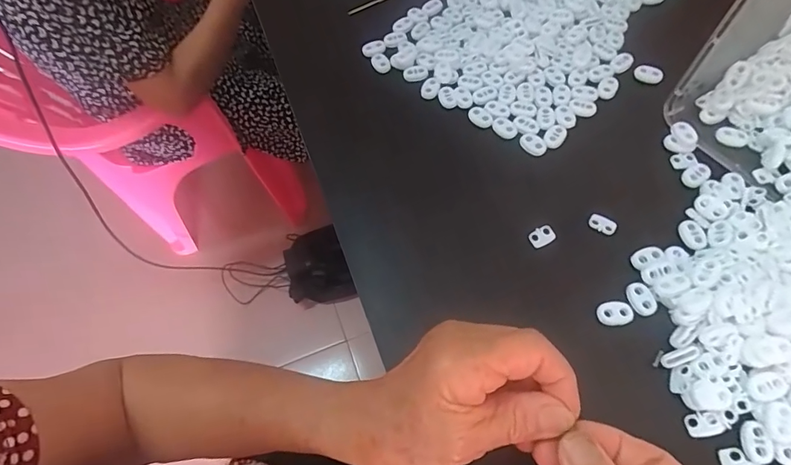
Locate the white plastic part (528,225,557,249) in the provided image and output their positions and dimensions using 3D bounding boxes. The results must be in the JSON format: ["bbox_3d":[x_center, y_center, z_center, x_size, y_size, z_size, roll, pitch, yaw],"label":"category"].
[{"bbox_3d":[0.108,0.003,0.332,0.018,0.007,0.013,-29,64,-9],"label":"white plastic part"}]

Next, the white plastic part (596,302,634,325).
[{"bbox_3d":[0.147,0.054,0.300,0.023,0.008,0.014,-3,63,5],"label":"white plastic part"}]

